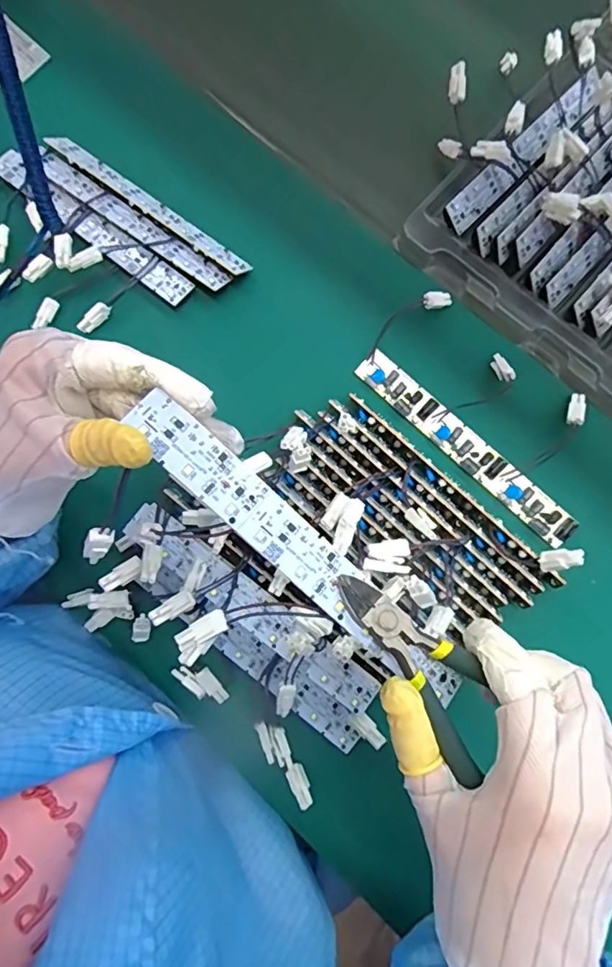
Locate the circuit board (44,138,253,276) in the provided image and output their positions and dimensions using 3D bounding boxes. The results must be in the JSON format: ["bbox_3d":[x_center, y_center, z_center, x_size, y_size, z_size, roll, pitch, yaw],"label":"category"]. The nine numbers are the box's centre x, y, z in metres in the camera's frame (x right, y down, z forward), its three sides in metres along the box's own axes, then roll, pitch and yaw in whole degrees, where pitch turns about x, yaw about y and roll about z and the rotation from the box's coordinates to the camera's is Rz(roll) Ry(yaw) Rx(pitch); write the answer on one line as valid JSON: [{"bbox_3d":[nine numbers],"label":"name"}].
[{"bbox_3d":[-0.123,-0.220,0.423,0.189,0.010,0.019,37,82,6],"label":"circuit board"}]

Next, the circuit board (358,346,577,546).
[{"bbox_3d":[0.114,-0.027,0.390,0.189,0.006,0.025,43,102,7],"label":"circuit board"}]

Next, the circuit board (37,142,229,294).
[{"bbox_3d":[-0.139,-0.205,0.420,0.183,0.009,0.025,36,63,6],"label":"circuit board"}]

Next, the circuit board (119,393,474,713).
[{"bbox_3d":[0.001,0.034,0.235,0.187,0.005,0.024,44,82,-10],"label":"circuit board"}]

